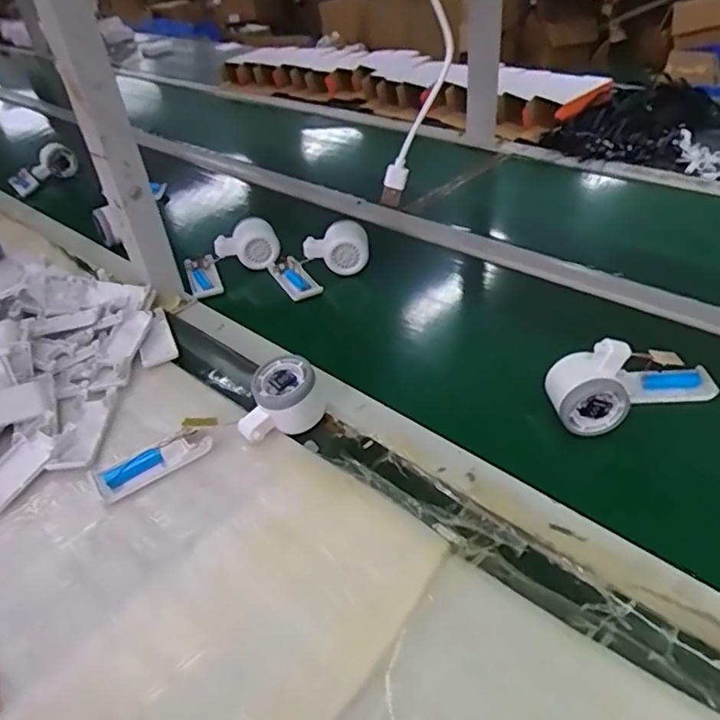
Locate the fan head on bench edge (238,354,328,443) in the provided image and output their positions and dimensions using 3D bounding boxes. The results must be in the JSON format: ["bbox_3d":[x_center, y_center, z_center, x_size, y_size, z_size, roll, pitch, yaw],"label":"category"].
[{"bbox_3d":[-0.073,0.036,0.544,0.080,0.056,0.055,-13,38,-7],"label":"fan head on bench edge"}]

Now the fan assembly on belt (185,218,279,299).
[{"bbox_3d":[-0.169,-0.136,0.798,0.139,0.053,0.075,-38,45,-12],"label":"fan assembly on belt"}]

